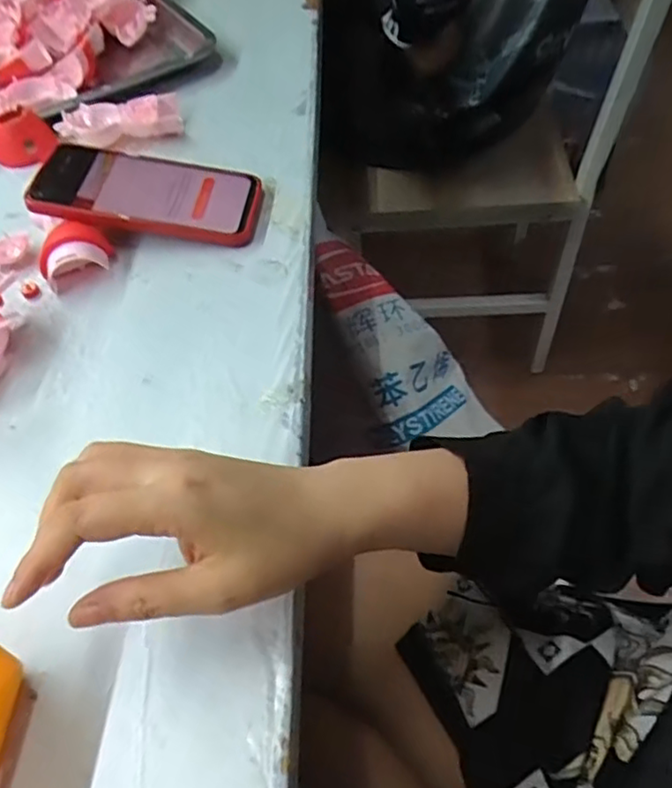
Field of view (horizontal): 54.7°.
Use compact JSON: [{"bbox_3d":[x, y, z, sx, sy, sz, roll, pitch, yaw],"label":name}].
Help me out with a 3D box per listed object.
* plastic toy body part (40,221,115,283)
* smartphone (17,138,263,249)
[{"bbox_3d":[-0.189,-0.101,0.471,0.049,0.029,0.037,-2,54,4],"label":"plastic toy body part"},{"bbox_3d":[-0.142,-0.154,0.496,0.163,0.012,0.078,7,56,-4],"label":"smartphone"}]

